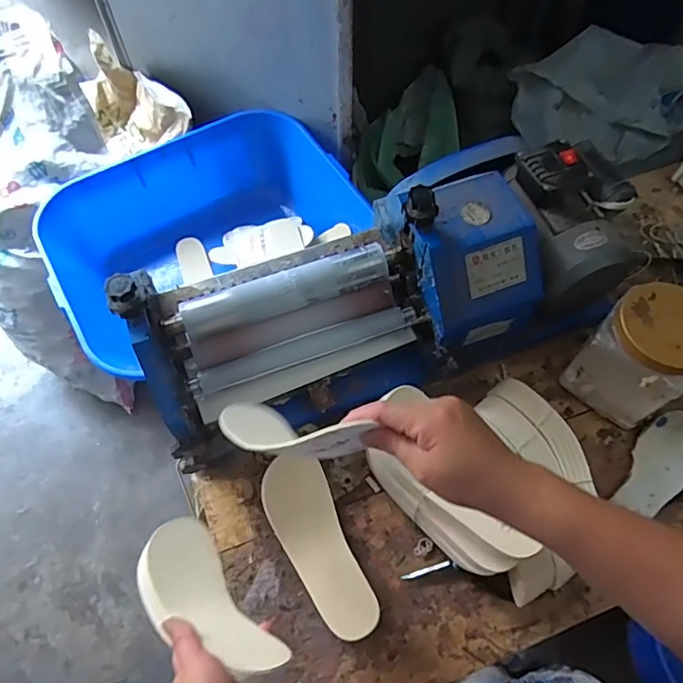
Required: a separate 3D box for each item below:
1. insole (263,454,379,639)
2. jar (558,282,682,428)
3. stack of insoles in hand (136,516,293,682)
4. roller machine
[{"bbox_3d":[-0.032,0.241,0.641,0.081,0.043,0.216,-23,65,-7],"label":"insole"},{"bbox_3d":[0.389,0.017,0.703,0.115,0.160,0.117,39,72,19],"label":"jar"},{"bbox_3d":[-0.131,0.257,0.521,0.078,0.060,0.225,-47,41,-17],"label":"stack of insoles in hand"},{"bbox_3d":[0.063,-0.087,0.708,0.626,0.226,0.255,-20,65,-6],"label":"roller machine"}]

